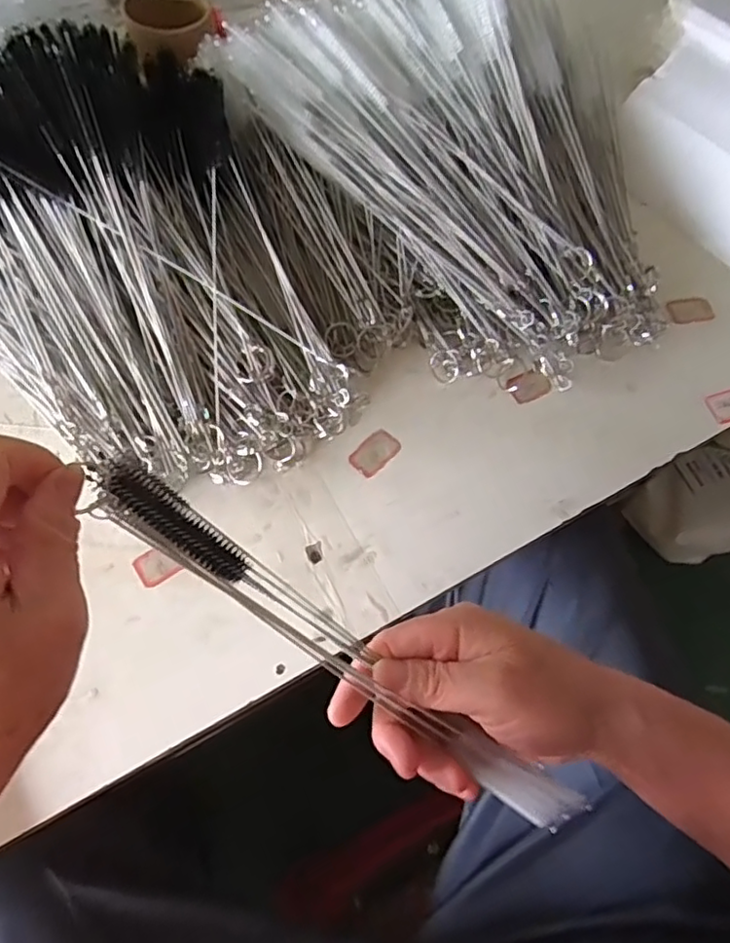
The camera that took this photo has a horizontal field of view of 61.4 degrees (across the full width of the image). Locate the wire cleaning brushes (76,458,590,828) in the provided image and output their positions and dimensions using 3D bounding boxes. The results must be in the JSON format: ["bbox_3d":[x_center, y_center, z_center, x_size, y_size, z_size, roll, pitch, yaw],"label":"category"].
[{"bbox_3d":[-0.006,0.096,0.309,0.303,0.014,0.027,39,67,-9],"label":"wire cleaning brushes"}]

